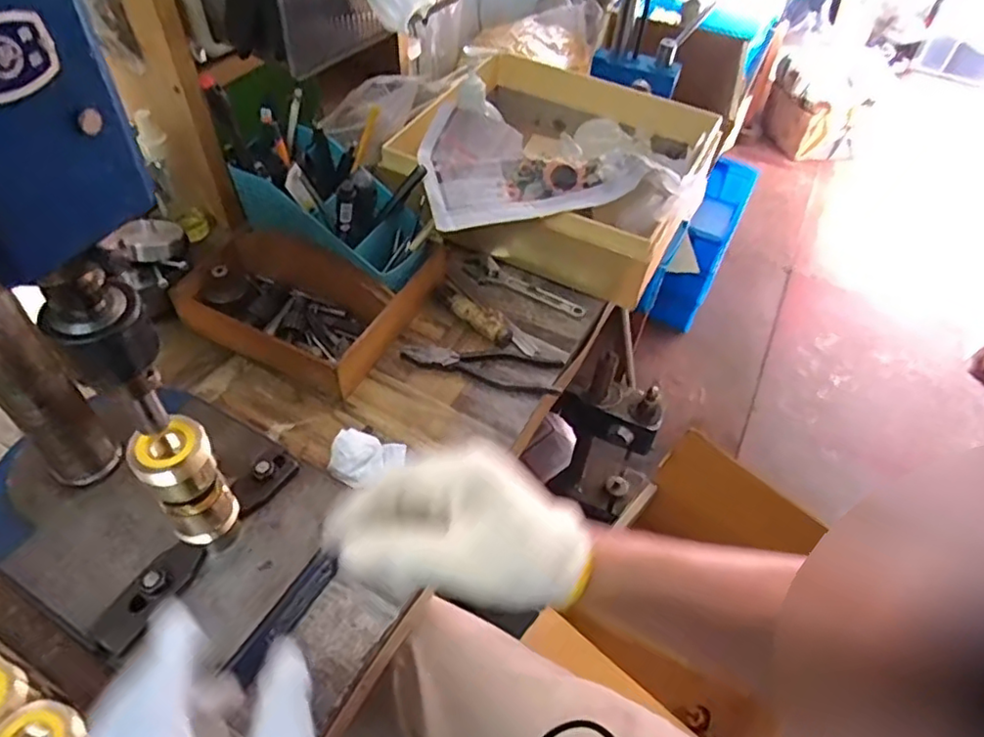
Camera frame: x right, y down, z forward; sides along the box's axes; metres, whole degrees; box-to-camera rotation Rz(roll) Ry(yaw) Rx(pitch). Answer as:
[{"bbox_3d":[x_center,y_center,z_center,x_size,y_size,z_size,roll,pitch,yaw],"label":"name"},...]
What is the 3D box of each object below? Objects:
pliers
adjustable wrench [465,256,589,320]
[{"bbox_3d":[-0.008,-0.008,0.616,0.156,0.012,0.051,16,52,9],"label":"pliers"},{"bbox_3d":[0.034,-0.088,0.686,0.143,0.013,0.032,27,54,17],"label":"adjustable wrench"}]

